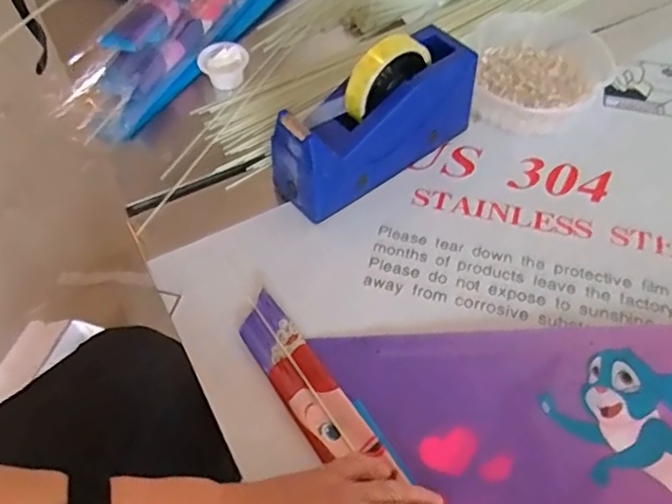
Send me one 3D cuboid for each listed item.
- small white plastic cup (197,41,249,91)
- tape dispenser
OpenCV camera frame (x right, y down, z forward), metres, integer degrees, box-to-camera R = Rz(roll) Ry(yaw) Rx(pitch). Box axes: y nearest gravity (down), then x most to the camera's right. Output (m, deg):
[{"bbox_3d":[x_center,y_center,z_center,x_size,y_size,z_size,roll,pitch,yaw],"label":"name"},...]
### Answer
[{"bbox_3d":[-0.123,-0.205,0.676,0.043,0.033,0.049,28,60,20],"label":"small white plastic cup"},{"bbox_3d":[0.037,-0.125,0.567,0.204,0.122,0.064,-32,60,-19],"label":"tape dispenser"}]

